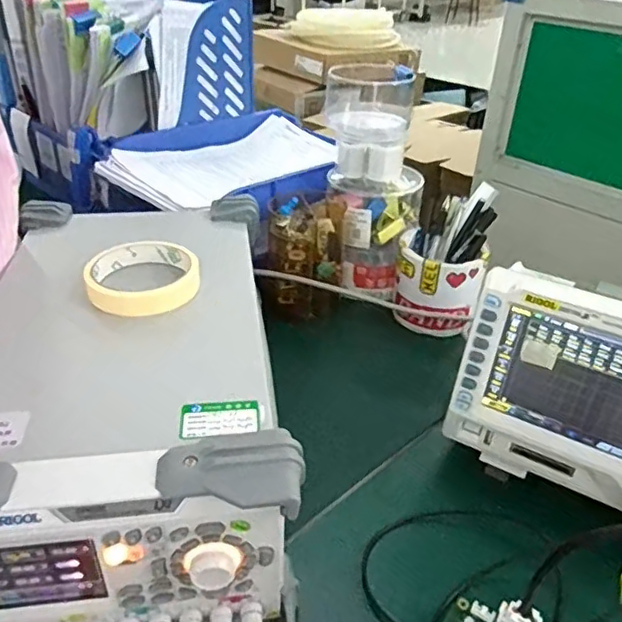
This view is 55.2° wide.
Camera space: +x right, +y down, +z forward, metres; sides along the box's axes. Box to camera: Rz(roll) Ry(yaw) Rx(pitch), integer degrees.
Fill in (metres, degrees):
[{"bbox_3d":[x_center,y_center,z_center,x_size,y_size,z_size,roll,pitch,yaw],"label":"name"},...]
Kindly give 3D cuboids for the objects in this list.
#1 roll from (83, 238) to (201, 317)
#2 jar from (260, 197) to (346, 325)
[{"bbox_3d":[-0.143,-0.030,0.505,0.089,0.026,0.089,1,34,-1],"label":"roll"},{"bbox_3d":[-0.010,-0.070,0.738,0.099,0.122,0.103,2,34,1],"label":"jar"}]

